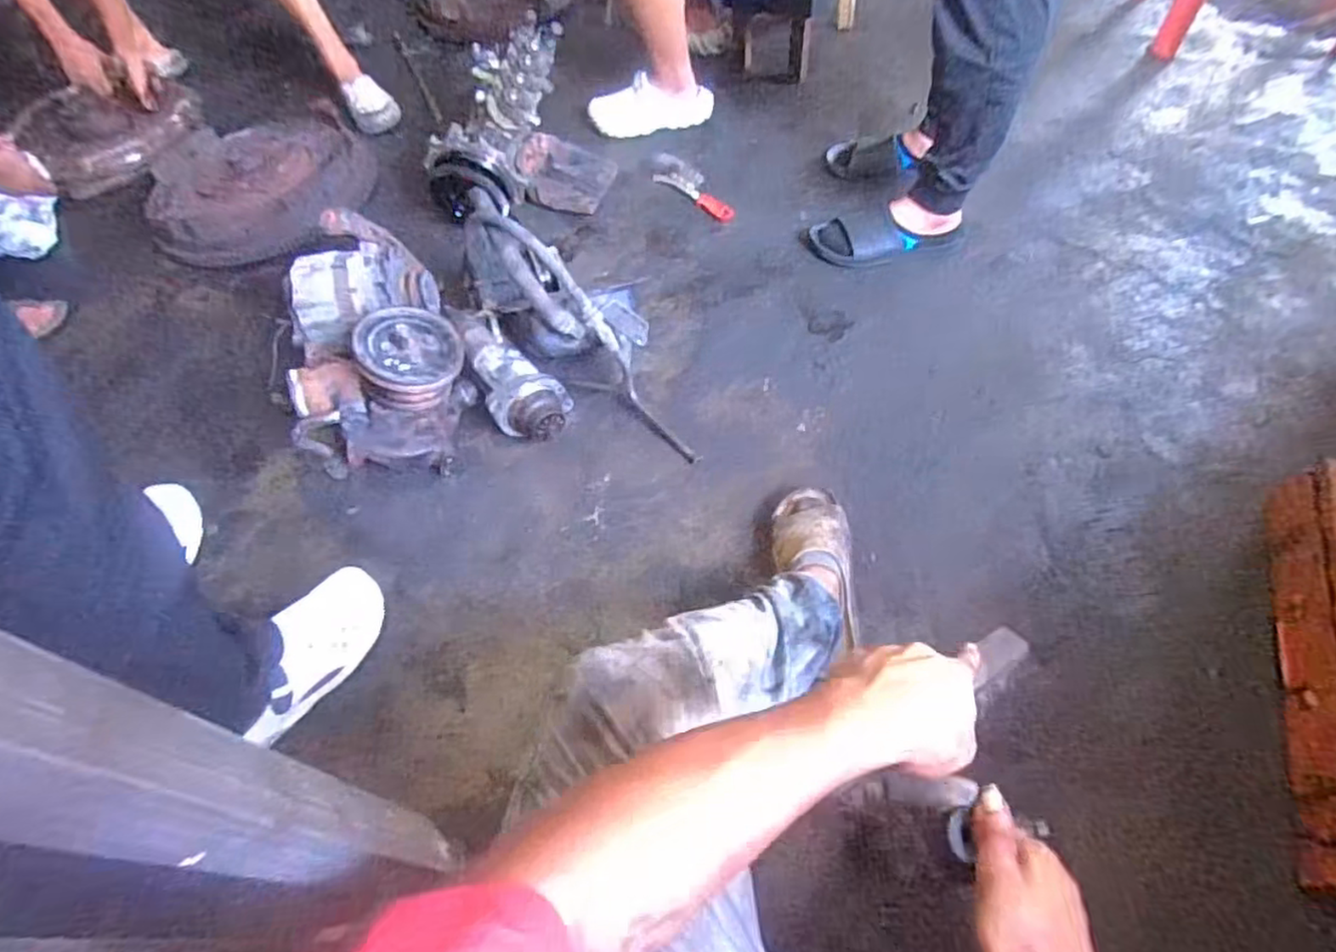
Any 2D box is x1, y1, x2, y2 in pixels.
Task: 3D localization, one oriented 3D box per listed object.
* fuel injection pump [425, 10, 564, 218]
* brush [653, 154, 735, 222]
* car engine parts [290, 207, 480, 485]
[{"bbox_3d":[-0.340,-0.721,1.324,0.184,0.152,0.382,26,92,18],"label":"fuel injection pump"},{"bbox_3d":[0.063,-0.631,1.447,0.231,0.034,0.074,37,67,23],"label":"brush"},{"bbox_3d":[-0.474,-0.218,1.082,0.267,0.208,0.376,-16,56,-7],"label":"car engine parts"}]

